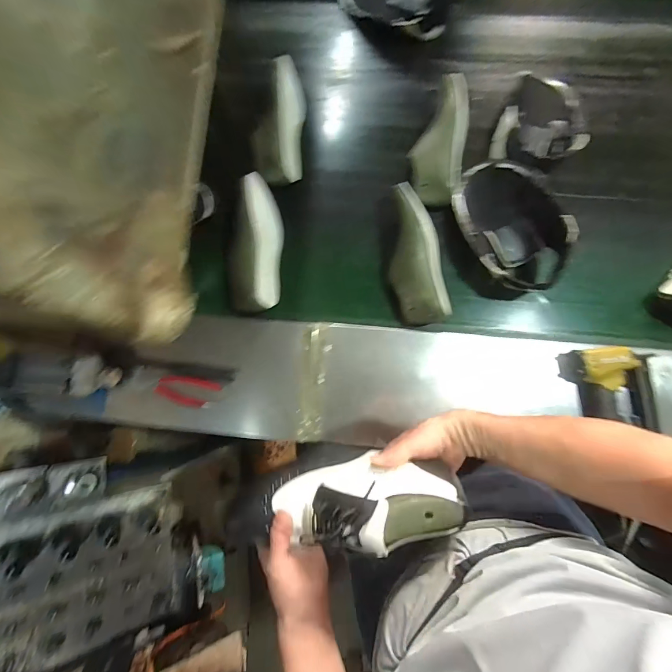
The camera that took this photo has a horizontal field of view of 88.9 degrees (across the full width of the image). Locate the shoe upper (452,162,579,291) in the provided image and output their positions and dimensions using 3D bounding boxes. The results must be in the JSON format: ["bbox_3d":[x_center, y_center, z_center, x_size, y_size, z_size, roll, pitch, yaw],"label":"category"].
[{"bbox_3d":[0.307,-0.213,0.650,0.140,0.140,0.249,-24,83,0],"label":"shoe upper"}]

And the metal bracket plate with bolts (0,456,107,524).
[{"bbox_3d":[-0.484,0.259,0.572,0.165,0.037,0.074,0,82,-36],"label":"metal bracket plate with bolts"}]

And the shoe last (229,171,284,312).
[{"bbox_3d":[-0.161,-0.178,0.683,0.094,0.100,0.263,0,83,3],"label":"shoe last"}]

